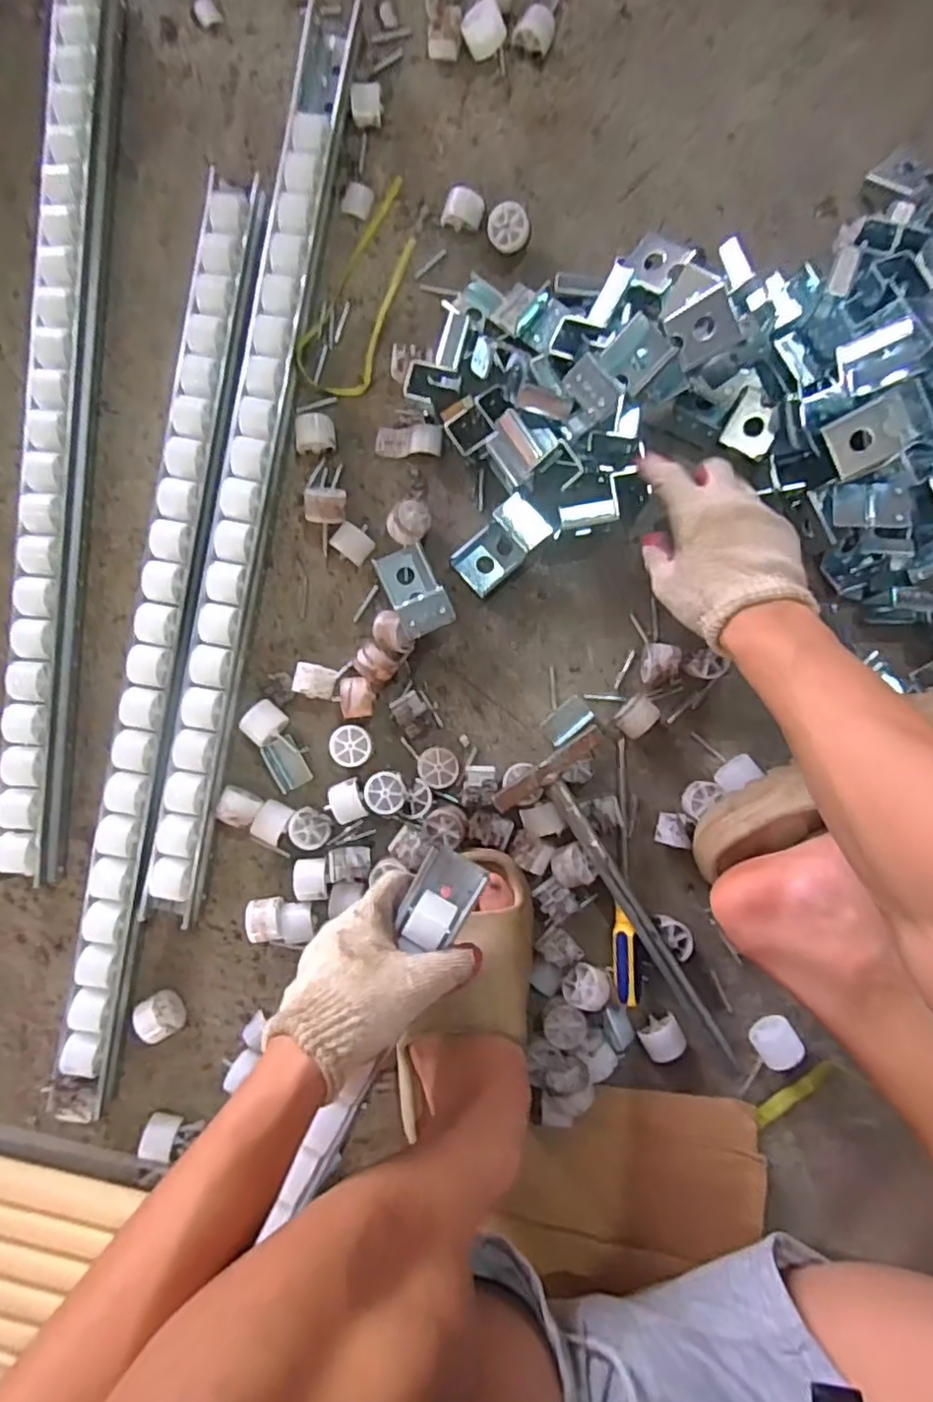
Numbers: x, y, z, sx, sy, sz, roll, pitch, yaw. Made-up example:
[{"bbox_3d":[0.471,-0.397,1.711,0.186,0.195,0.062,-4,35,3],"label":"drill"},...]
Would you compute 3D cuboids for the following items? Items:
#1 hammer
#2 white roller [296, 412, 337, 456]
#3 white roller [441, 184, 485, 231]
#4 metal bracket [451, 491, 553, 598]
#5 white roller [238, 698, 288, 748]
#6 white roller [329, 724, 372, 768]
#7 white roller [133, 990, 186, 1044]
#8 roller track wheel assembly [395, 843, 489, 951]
[{"bbox_3d":[0.146,0.168,0.538,0.099,0.026,0.288,-35,88,-1],"label":"hammer"},{"bbox_3d":[-0.133,-0.237,0.580,0.034,0.024,0.033,1,88,1],"label":"white roller"},{"bbox_3d":[-0.002,-0.443,0.586,0.036,0.017,0.033,17,88,1],"label":"white roller"},{"bbox_3d":[0.031,-0.135,0.568,0.084,0.034,0.043,-45,88,-1],"label":"metal bracket"},{"bbox_3d":[-0.174,0.019,0.564,0.031,0.031,0.032,45,89,2],"label":"white roller"},{"bbox_3d":[-0.099,0.039,0.566,0.035,0.024,0.035,-2,88,0],"label":"white roller"},{"bbox_3d":[-0.257,0.266,0.552,0.036,0.035,0.026,45,89,2],"label":"white roller"},{"bbox_3d":[-0.018,0.136,0.454,0.045,0.044,0.057,29,89,1],"label":"roller track wheel assembly"}]

